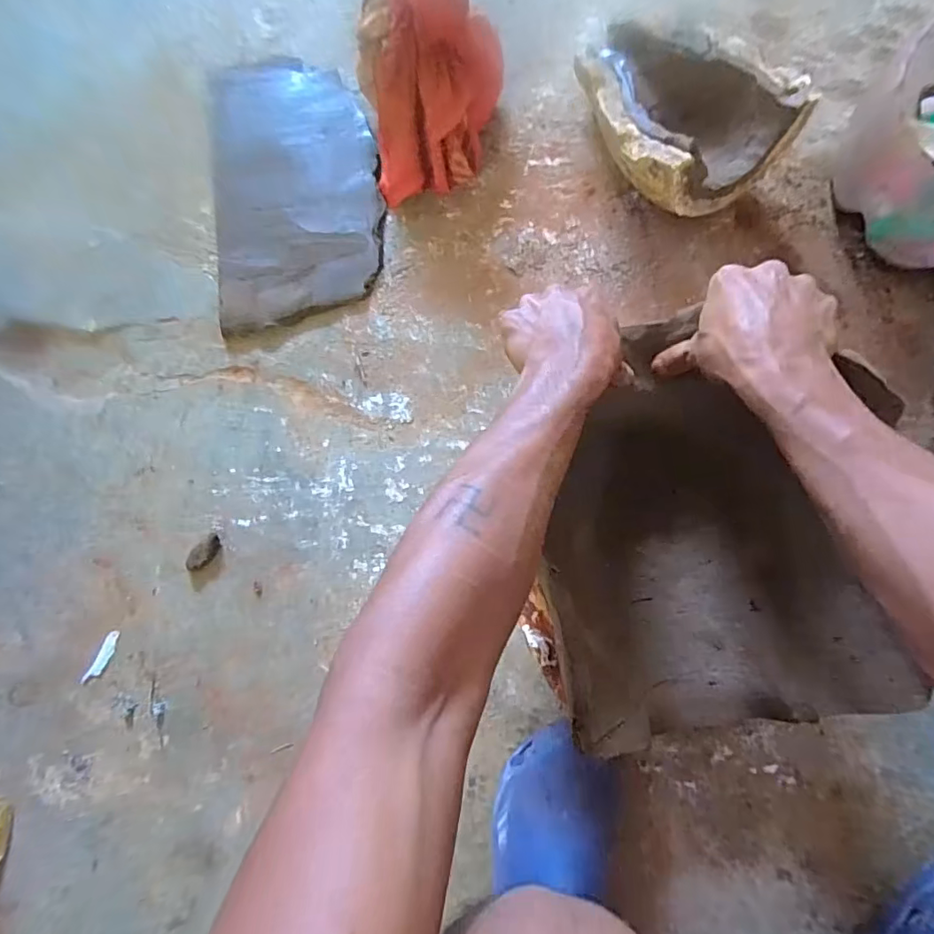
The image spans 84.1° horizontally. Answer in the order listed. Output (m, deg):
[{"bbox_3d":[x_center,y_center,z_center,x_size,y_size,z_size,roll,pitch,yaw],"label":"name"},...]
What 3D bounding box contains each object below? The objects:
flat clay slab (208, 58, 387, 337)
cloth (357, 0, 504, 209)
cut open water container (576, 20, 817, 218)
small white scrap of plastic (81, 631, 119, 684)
[{"bbox_3d":[-0.210,-0.343,0.635,0.202,0.014,0.348,-7,82,3],"label":"flat clay slab"},{"bbox_3d":[-0.037,-0.410,0.557,0.155,0.159,0.171,-6,82,3],"label":"cloth"},{"bbox_3d":[0.217,-0.384,0.559,0.191,0.115,0.232,-38,82,-2],"label":"cut open water container"},{"bbox_3d":[-0.404,0.211,0.572,0.016,0.004,0.064,29,85,7],"label":"small white scrap of plastic"}]

